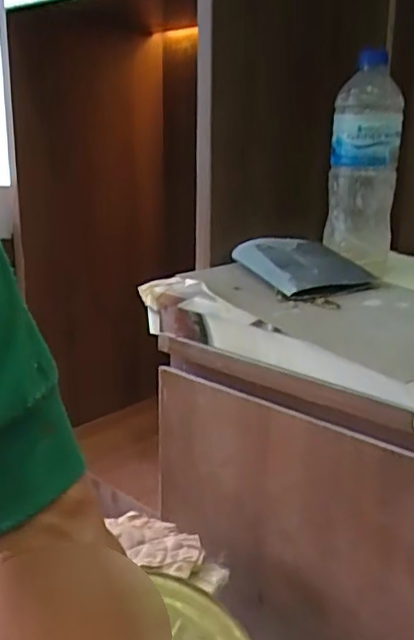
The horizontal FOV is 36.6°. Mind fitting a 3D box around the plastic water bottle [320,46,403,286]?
[{"bbox_3d":[0.189,-0.189,0.760,0.079,0.248,0.068,6,16,17],"label":"plastic water bottle"}]

